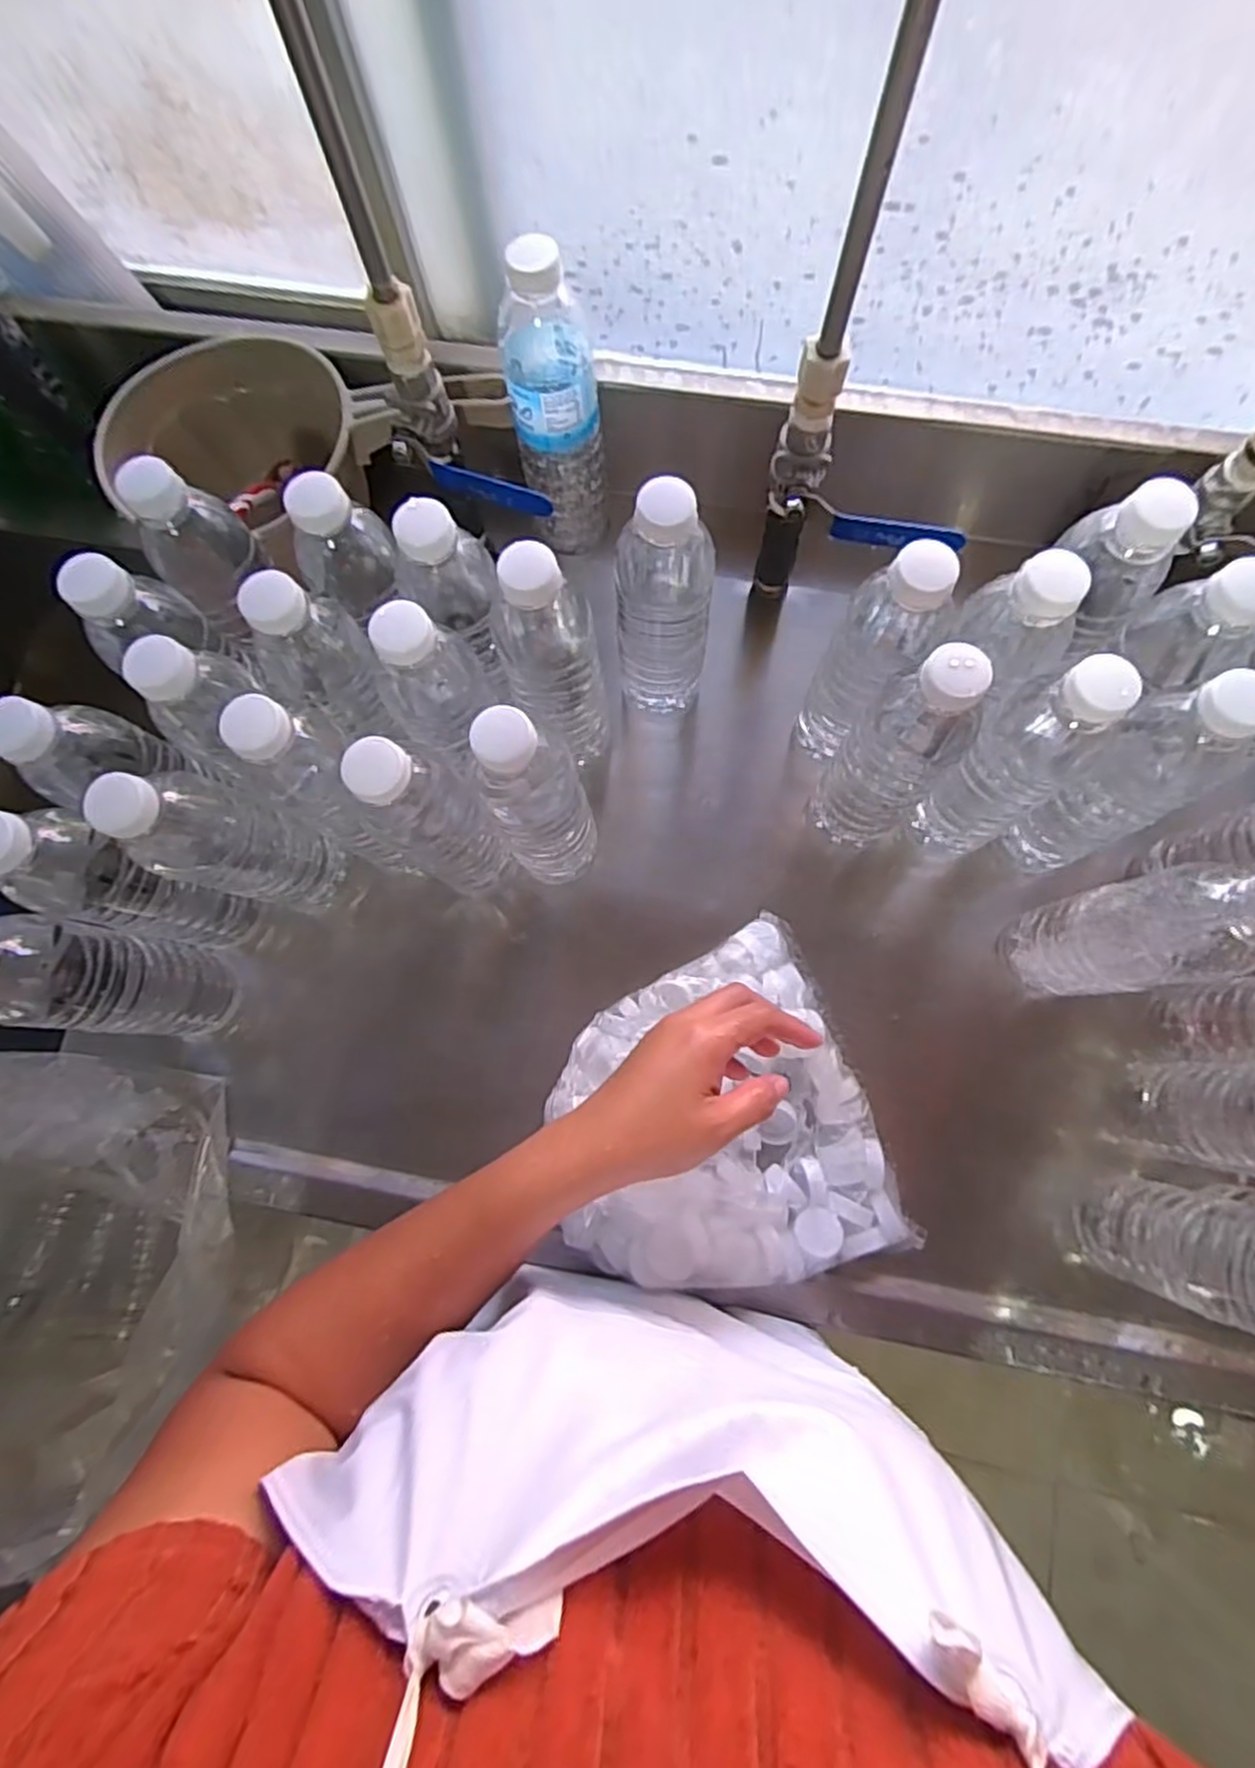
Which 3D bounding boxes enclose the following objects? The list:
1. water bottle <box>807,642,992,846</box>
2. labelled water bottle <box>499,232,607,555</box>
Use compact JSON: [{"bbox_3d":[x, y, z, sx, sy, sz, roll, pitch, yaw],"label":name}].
[{"bbox_3d":[0.158,-0.071,0.442,0.058,0.206,0.058,0,76,2],"label":"water bottle"},{"bbox_3d":[-0.050,-0.326,0.505,0.060,0.204,0.063,-9,76,-1],"label":"labelled water bottle"}]

